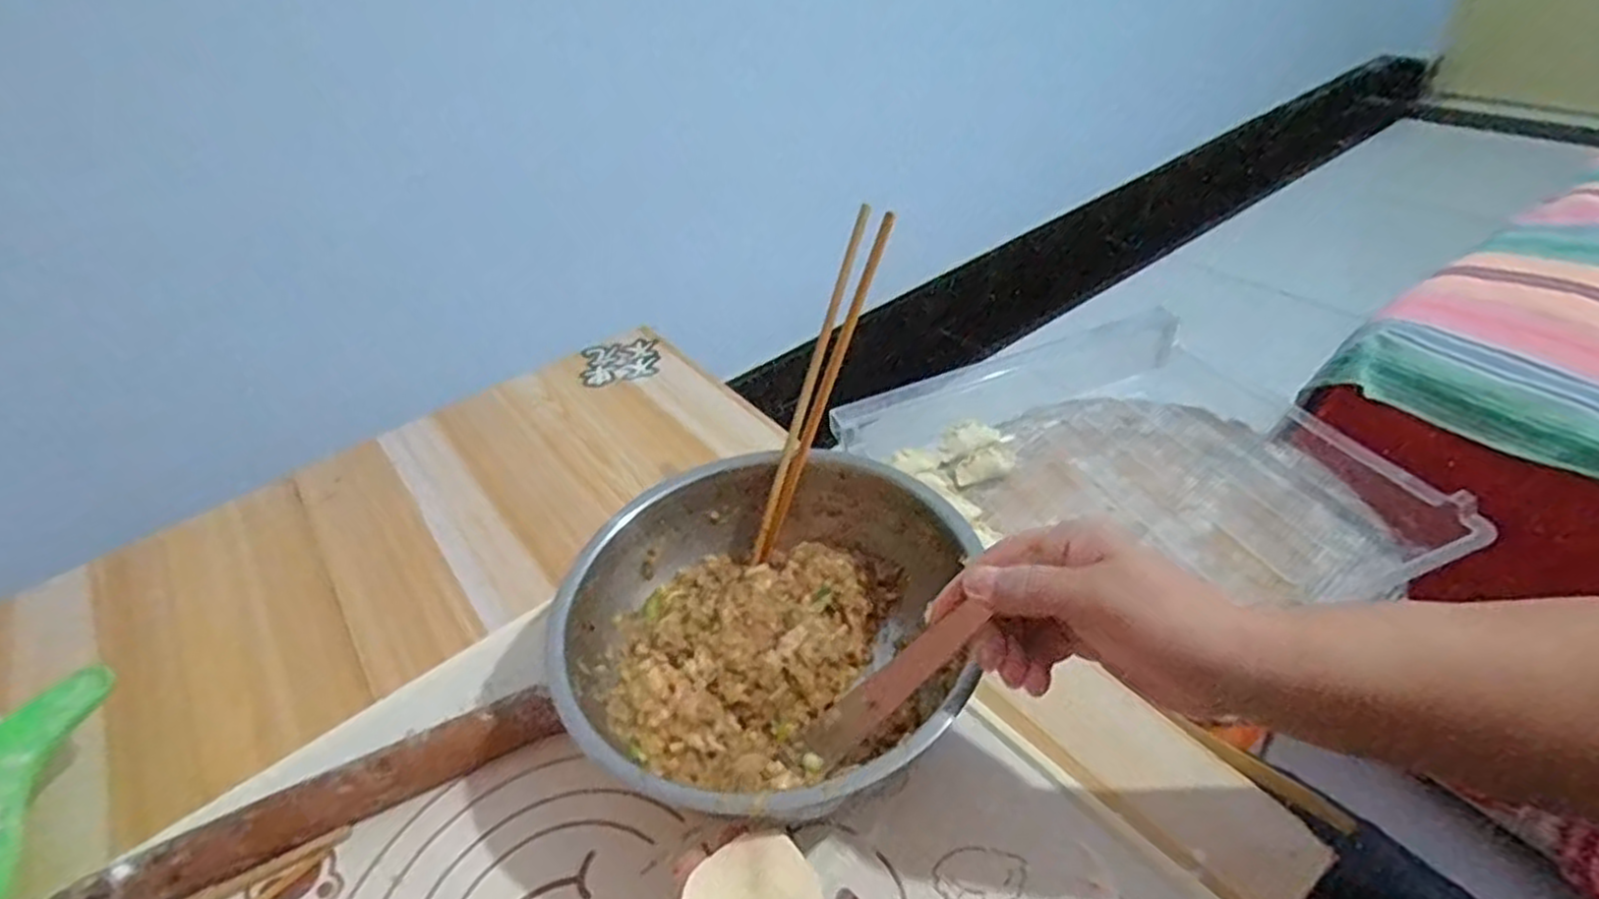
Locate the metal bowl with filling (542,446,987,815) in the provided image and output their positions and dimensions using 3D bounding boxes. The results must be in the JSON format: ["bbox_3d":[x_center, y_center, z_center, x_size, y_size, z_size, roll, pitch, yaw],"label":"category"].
[{"bbox_3d":[-0.019,0.104,0.440,0.208,0.086,0.215,-4,38,3],"label":"metal bowl with filling"}]

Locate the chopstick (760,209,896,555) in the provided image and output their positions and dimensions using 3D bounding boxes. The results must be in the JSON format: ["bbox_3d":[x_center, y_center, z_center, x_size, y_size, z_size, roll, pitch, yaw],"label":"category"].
[{"bbox_3d":[0.018,-0.038,0.493,0.009,0.223,0.010,23,4,32],"label":"chopstick"}]

